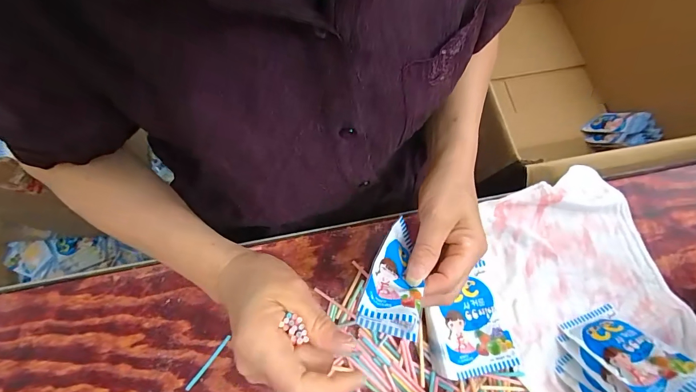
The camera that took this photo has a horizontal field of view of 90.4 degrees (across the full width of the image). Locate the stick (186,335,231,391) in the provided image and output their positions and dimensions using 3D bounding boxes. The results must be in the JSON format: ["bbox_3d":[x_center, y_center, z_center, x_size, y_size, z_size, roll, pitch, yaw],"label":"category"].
[{"bbox_3d":[-0.143,0.170,0.352,0.005,0.004,0.061,36,75,9],"label":"stick"}]

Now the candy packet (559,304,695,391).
[{"bbox_3d":[0.271,0.150,0.335,0.060,0.100,0.010,-26,114,-4],"label":"candy packet"}]

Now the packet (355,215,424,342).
[{"bbox_3d":[0.036,0.061,0.273,0.041,0.018,0.104,13,40,3],"label":"packet"}]

